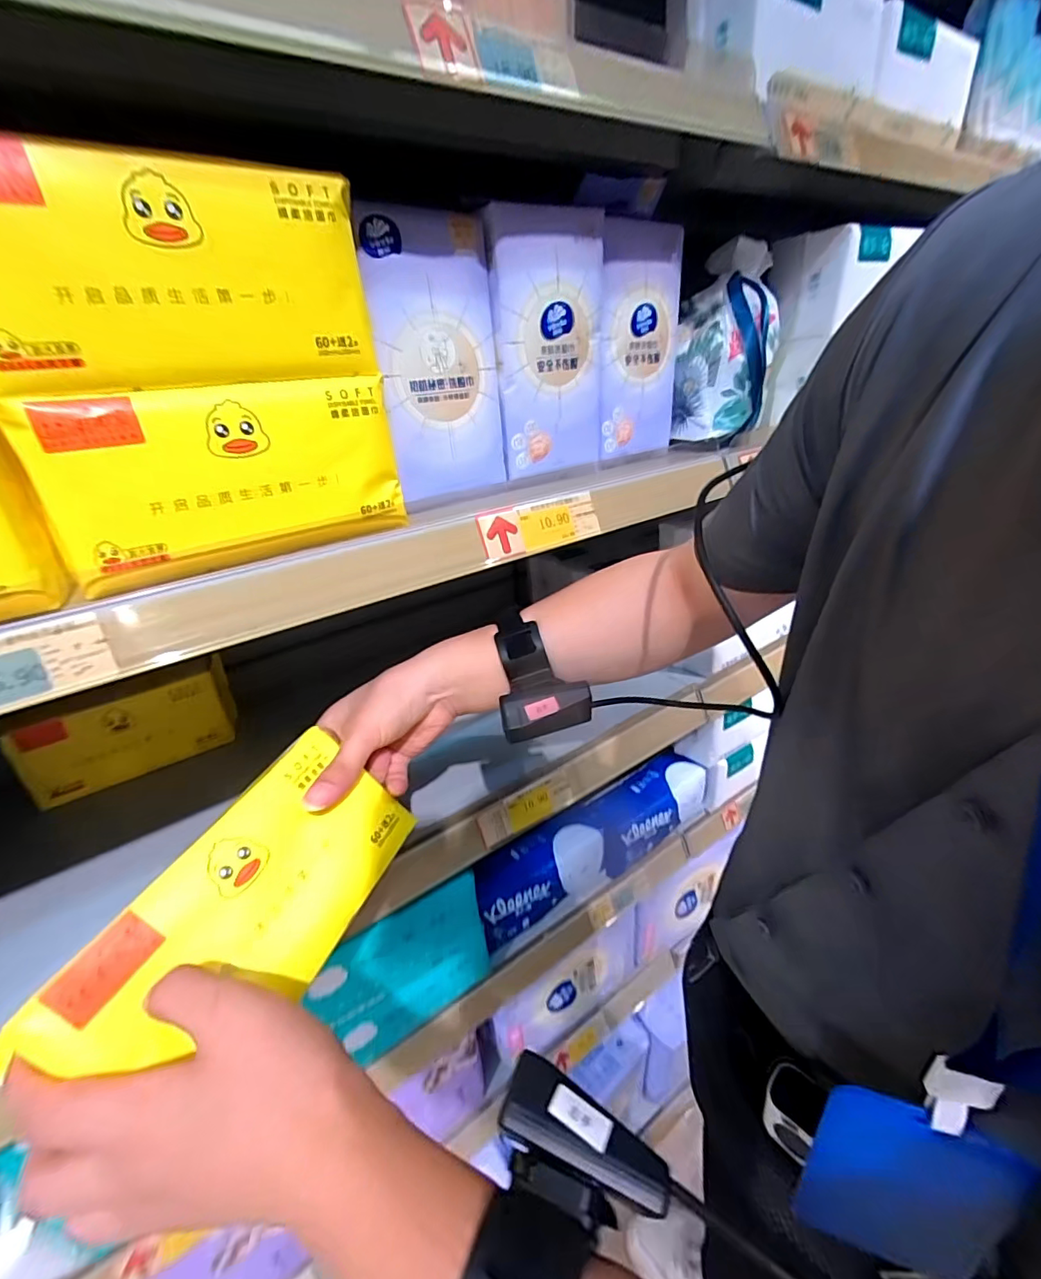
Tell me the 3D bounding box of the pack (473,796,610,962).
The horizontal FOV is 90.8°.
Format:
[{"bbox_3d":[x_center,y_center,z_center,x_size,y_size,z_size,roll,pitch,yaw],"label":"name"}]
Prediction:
[{"bbox_3d":[0.033,0.318,0.695,0.204,0.122,0.067,-20,31,-27],"label":"pack"}]

